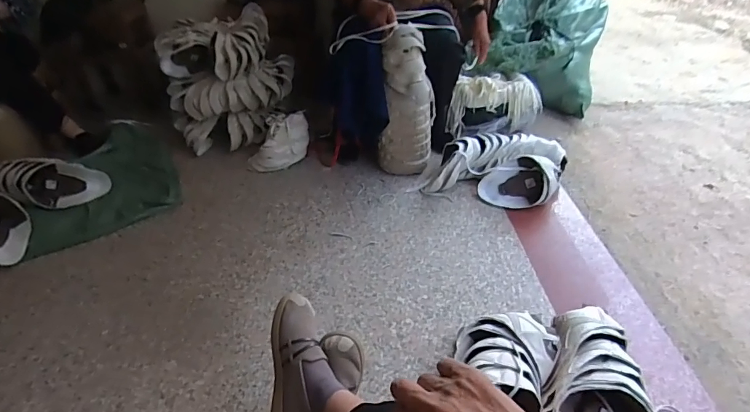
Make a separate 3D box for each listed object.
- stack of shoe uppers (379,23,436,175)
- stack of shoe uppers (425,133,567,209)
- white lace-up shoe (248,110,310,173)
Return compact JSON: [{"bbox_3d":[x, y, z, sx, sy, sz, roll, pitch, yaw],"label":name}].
[{"bbox_3d":[0.100,-0.310,1.379,0.140,0.434,0.149,21,45,27],"label":"stack of shoe uppers"},{"bbox_3d":[0.381,-0.126,1.364,0.404,0.118,0.248,7,40,12],"label":"stack of shoe uppers"},{"bbox_3d":[-0.340,-0.227,1.539,0.107,0.140,0.227,30,49,34],"label":"white lace-up shoe"}]

